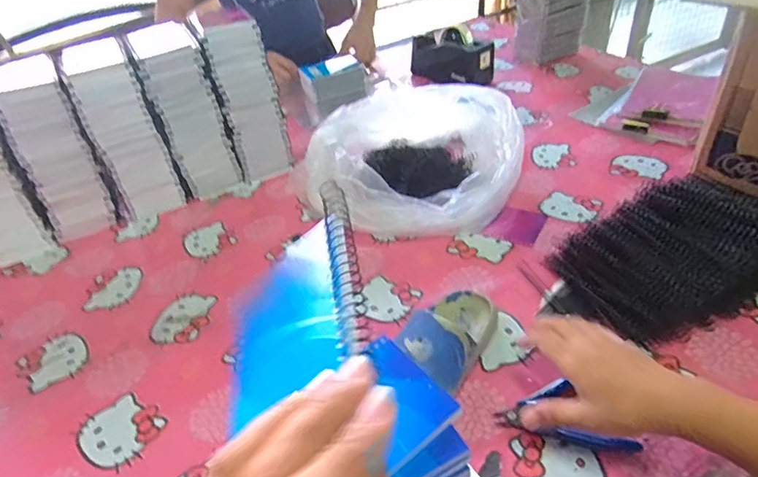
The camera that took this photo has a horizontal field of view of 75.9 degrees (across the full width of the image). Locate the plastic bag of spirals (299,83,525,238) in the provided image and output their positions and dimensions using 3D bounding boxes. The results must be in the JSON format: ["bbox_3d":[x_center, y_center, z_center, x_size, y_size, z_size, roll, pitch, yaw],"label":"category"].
[{"bbox_3d":[0.066,-0.139,0.781,0.300,0.112,0.324,2,39,11],"label":"plastic bag of spirals"}]

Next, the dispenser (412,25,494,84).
[{"bbox_3d":[0.161,-0.423,1.122,0.072,0.108,0.215,-31,44,-27],"label":"dispenser"}]

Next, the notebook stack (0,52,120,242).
[{"bbox_3d":[-0.514,-0.148,0.768,0.104,0.264,0.137,-27,42,-24],"label":"notebook stack"}]

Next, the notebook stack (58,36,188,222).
[{"bbox_3d":[-0.407,-0.167,0.783,0.091,0.255,0.112,-24,41,-20],"label":"notebook stack"}]

